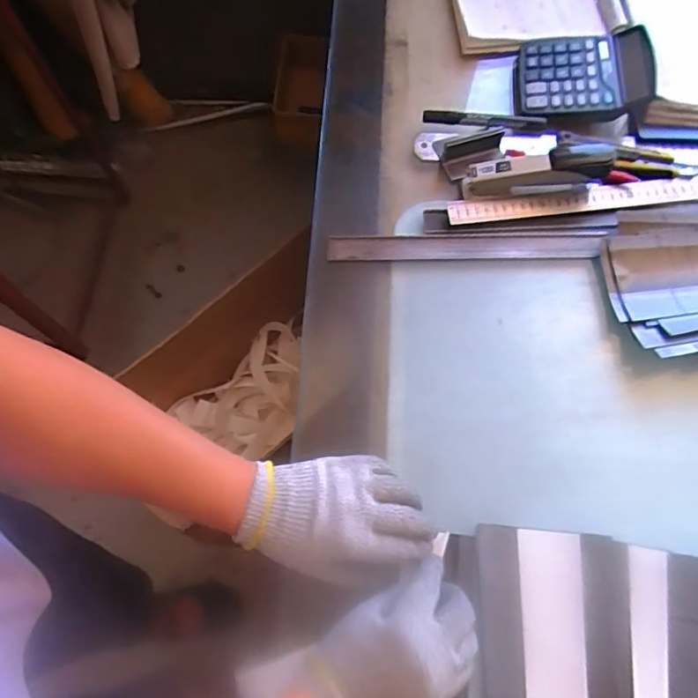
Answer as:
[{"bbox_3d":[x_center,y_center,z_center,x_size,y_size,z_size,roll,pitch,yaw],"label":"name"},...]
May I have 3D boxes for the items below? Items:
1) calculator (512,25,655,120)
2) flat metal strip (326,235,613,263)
[{"bbox_3d":[0.281,-0.334,0.642,0.156,0.038,0.135,4,68,0],"label":"calculator"},{"bbox_3d":[0.124,-0.109,0.573,0.289,0.008,0.030,-1,73,-1],"label":"flat metal strip"}]

